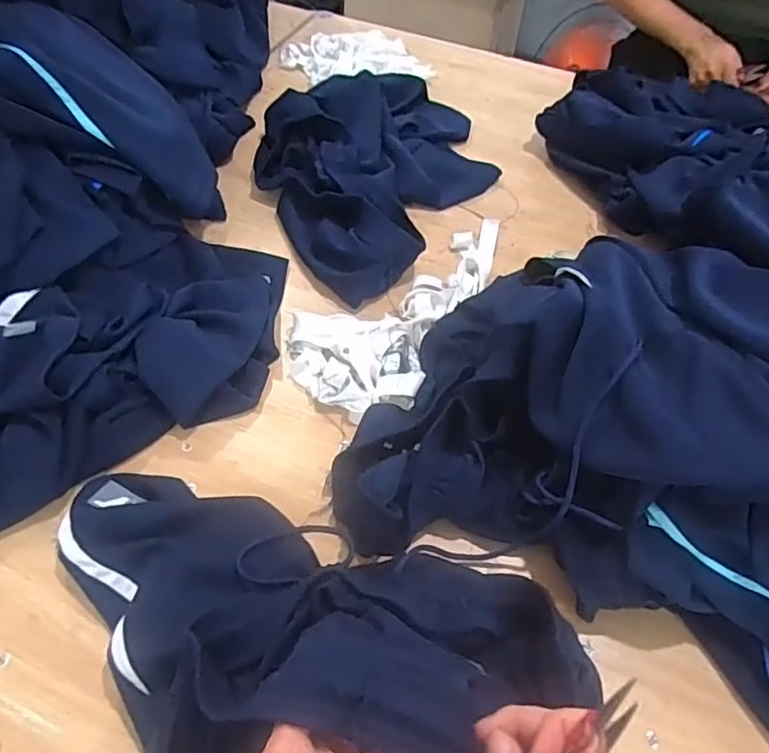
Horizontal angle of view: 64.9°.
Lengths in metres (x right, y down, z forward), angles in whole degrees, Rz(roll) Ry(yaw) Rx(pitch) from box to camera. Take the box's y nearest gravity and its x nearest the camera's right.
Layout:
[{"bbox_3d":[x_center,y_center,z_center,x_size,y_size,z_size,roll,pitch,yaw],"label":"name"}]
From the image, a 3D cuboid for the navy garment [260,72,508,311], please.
[{"bbox_3d":[0.003,-0.277,0.799,0.316,0.082,0.384,-15,56,-13],"label":"navy garment"}]

